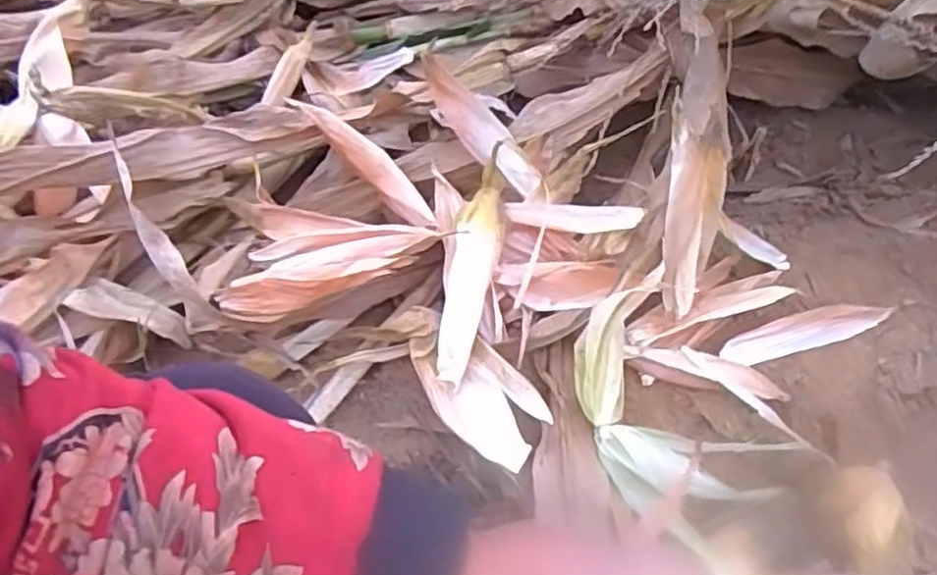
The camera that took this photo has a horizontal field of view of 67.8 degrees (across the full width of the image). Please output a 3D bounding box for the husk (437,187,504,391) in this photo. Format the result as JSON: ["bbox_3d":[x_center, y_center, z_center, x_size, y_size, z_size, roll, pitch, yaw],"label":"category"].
[{"bbox_3d":[0.001,-0.008,0.734,0.045,0.030,0.214,10,75,10],"label":"husk"}]

